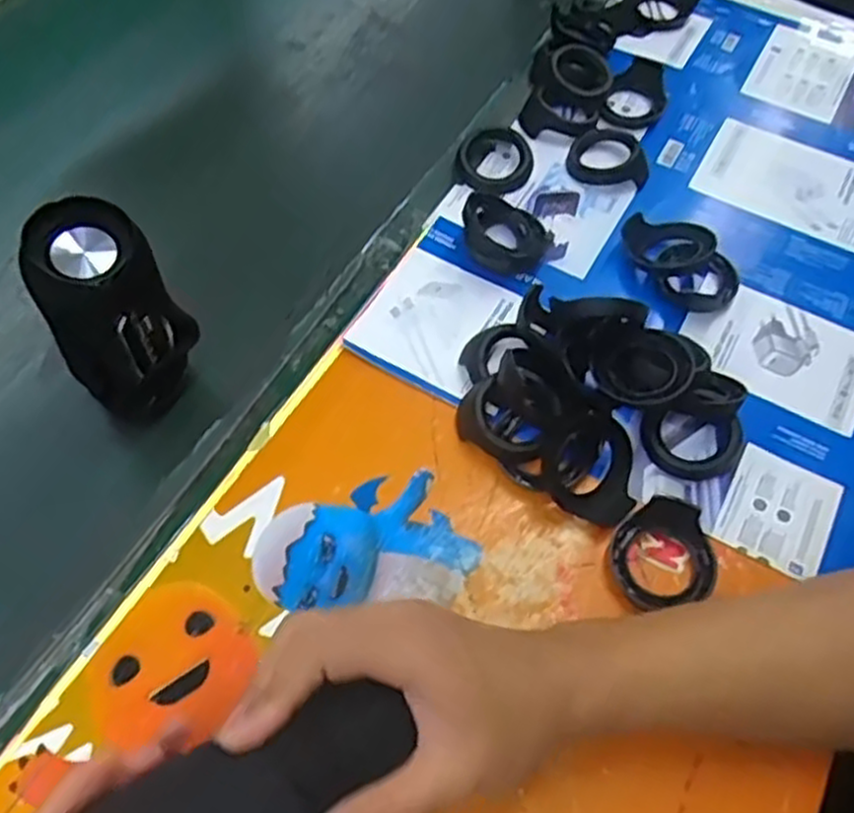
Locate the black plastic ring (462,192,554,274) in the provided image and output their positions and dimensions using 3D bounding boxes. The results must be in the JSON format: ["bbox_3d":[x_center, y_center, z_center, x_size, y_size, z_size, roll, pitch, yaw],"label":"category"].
[{"bbox_3d":[0.055,-0.128,0.567,0.067,0.024,0.057,31,56,-8],"label":"black plastic ring"}]

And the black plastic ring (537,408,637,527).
[{"bbox_3d":[0.100,0.037,0.474,0.064,0.020,0.064,1,84,-7],"label":"black plastic ring"}]

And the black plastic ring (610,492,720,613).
[{"bbox_3d":[0.140,0.088,0.450,0.062,0.024,0.059,0,58,0],"label":"black plastic ring"}]

